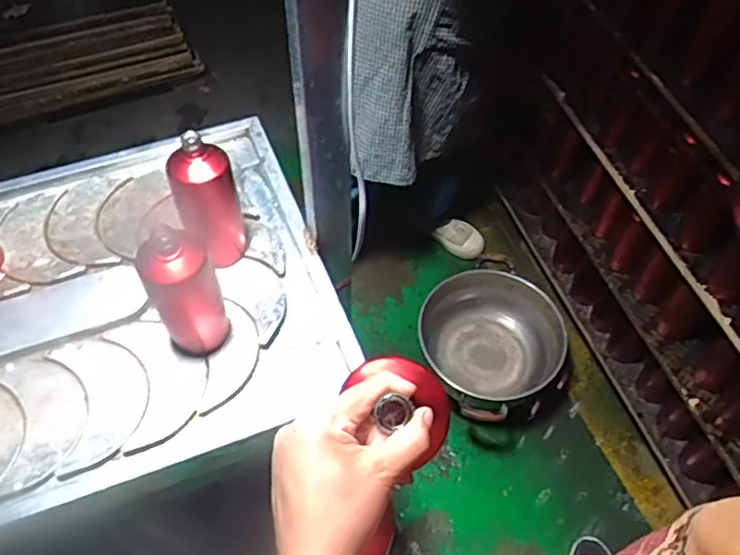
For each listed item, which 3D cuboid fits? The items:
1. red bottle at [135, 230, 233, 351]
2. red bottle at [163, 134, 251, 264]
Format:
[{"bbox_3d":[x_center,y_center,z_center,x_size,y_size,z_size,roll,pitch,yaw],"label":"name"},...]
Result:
[{"bbox_3d":[-0.221,0.018,0.755,0.077,0.205,0.063,-19,57,-15],"label":"red bottle"},{"bbox_3d":[-0.210,-0.090,0.828,0.076,0.204,0.077,-15,56,-12],"label":"red bottle"}]

